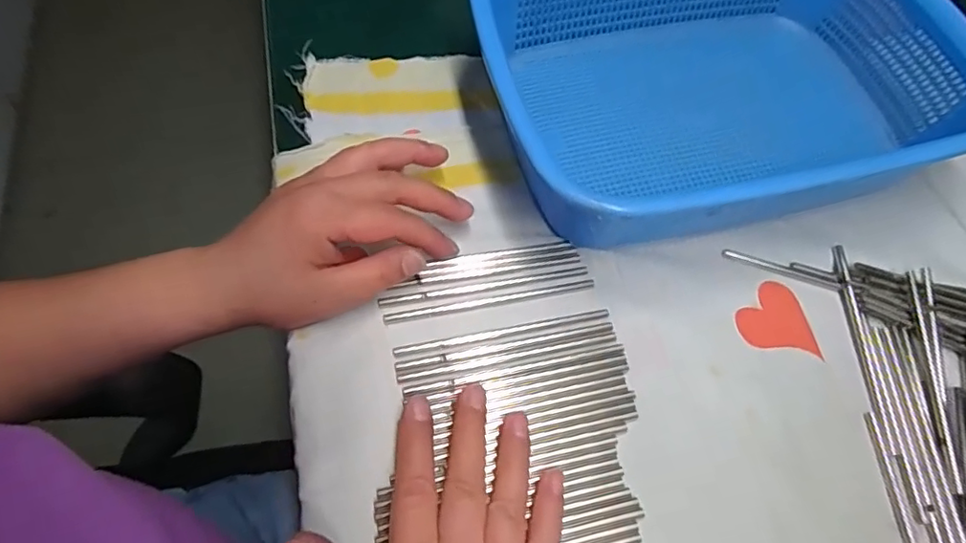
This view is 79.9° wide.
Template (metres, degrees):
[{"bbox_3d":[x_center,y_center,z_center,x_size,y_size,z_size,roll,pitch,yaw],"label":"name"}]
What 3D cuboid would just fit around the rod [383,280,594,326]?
[{"bbox_3d":[0.005,0.017,0.325,0.119,0.007,0.006,-11,65,-5],"label":"rod"}]

